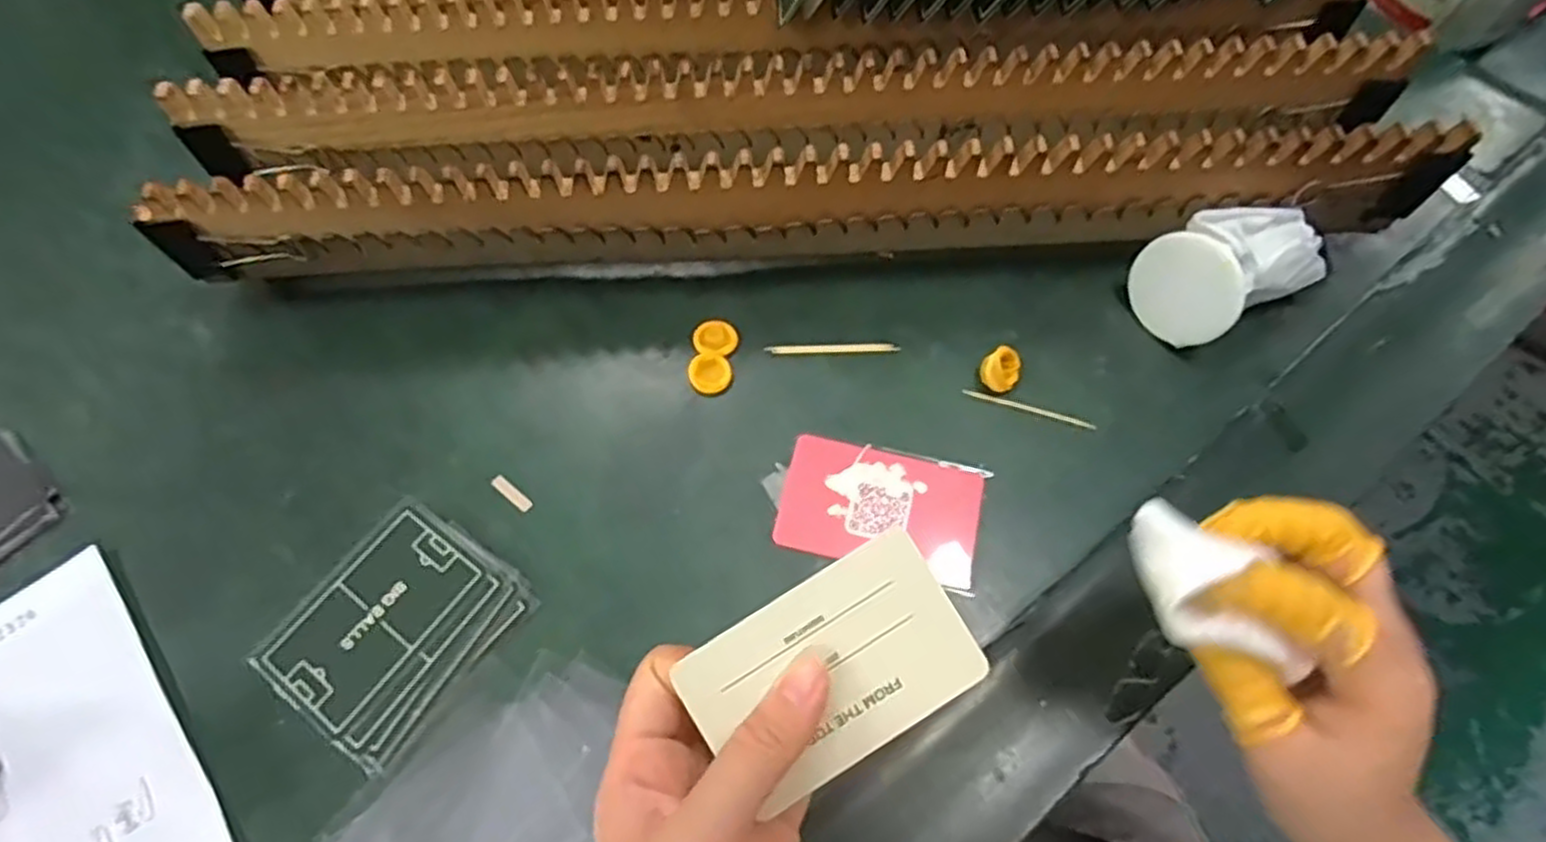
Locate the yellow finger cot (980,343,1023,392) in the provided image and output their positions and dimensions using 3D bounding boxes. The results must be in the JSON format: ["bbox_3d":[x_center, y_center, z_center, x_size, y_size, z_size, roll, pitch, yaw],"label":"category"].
[{"bbox_3d":[0.109,-0.025,0.369,0.018,0.012,0.023,28,68,13],"label":"yellow finger cot"}]

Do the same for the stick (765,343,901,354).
[{"bbox_3d":[0.029,-0.036,0.380,0.064,0.004,0.005,1,65,1],"label":"stick"}]

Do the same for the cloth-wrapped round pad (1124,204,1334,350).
[{"bbox_3d":[0.217,-0.074,0.373,0.072,0.047,0.052,-29,68,-13],"label":"cloth-wrapped round pad"}]

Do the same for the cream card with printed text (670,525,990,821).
[{"bbox_3d":[0.019,0.076,0.236,0.082,0.006,0.054,-31,87,-6],"label":"cream card with printed text"}]

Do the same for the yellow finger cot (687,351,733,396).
[{"bbox_3d":[-0.030,-0.024,0.373,0.021,0.004,0.022,0,65,0],"label":"yellow finger cot"}]

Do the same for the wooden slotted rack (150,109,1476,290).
[{"bbox_3d":[0.013,-0.114,0.374,0.559,0.078,0.063,-2,65,-1],"label":"wooden slotted rack"}]

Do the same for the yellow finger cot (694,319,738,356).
[{"bbox_3d":[-0.028,-0.042,0.381,0.021,0.004,0.019,5,65,3],"label":"yellow finger cot"}]

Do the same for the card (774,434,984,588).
[{"bbox_3d":[0.048,0.039,0.347,0.086,0.006,0.053,13,69,5],"label":"card"}]

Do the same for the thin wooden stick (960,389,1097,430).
[{"bbox_3d":[0.121,-0.007,0.366,0.061,0.004,0.005,17,66,8],"label":"thin wooden stick"}]

